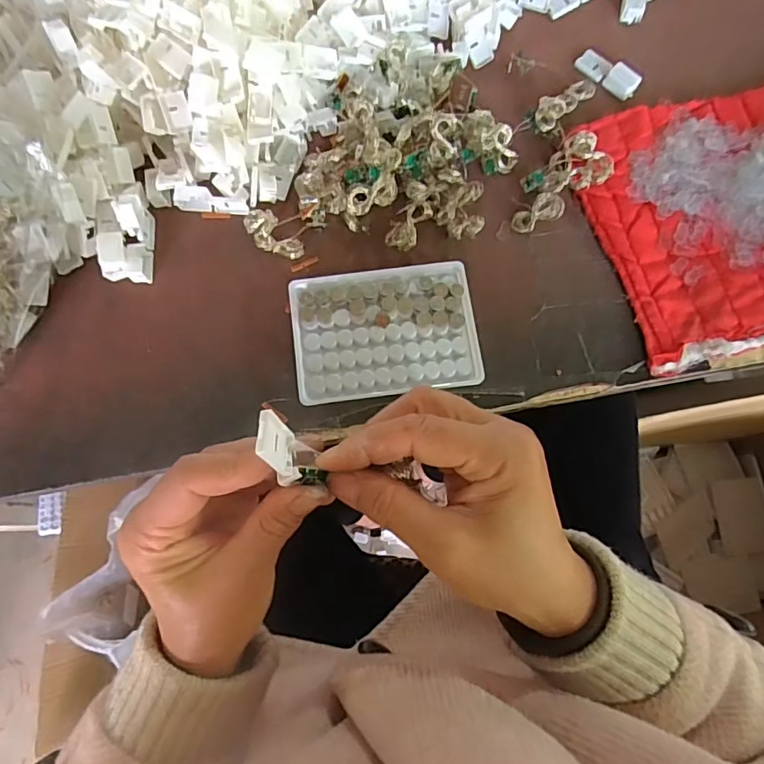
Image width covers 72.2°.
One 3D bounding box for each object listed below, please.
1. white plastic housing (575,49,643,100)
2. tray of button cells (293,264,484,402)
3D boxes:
[{"bbox_3d":[0.193,-0.265,0.446,0.055,0.012,0.023,41,78,9],"label":"white plastic housing"},{"bbox_3d":[0.002,-0.037,0.380,0.129,0.013,0.094,-7,76,-3],"label":"tray of button cells"}]

